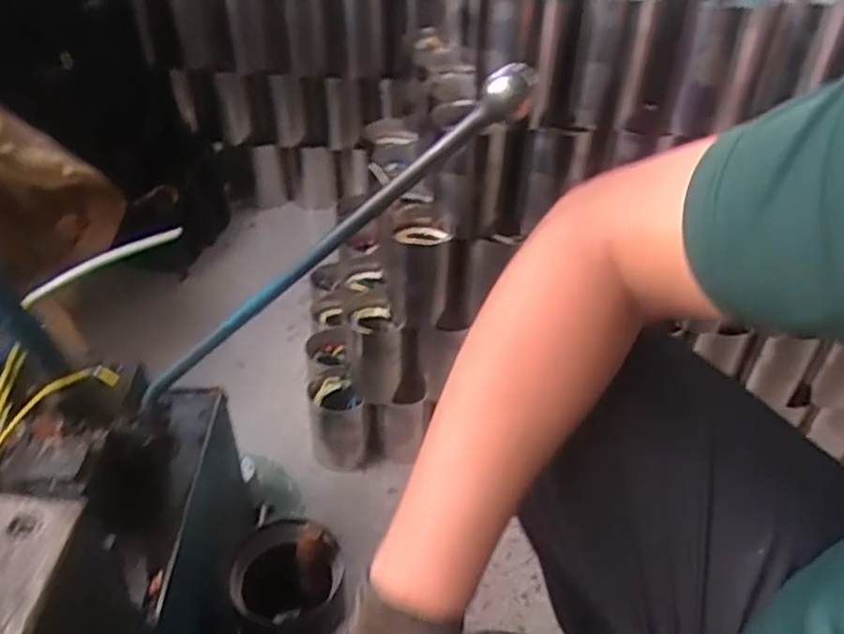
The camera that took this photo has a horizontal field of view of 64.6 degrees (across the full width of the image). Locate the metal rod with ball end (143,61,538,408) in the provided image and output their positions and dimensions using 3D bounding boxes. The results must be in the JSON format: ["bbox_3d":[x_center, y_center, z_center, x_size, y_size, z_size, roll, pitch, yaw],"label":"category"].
[{"bbox_3d":[-0.092,-0.031,0.472,0.026,0.423,0.026,43,35,-20],"label":"metal rod with ball end"}]

